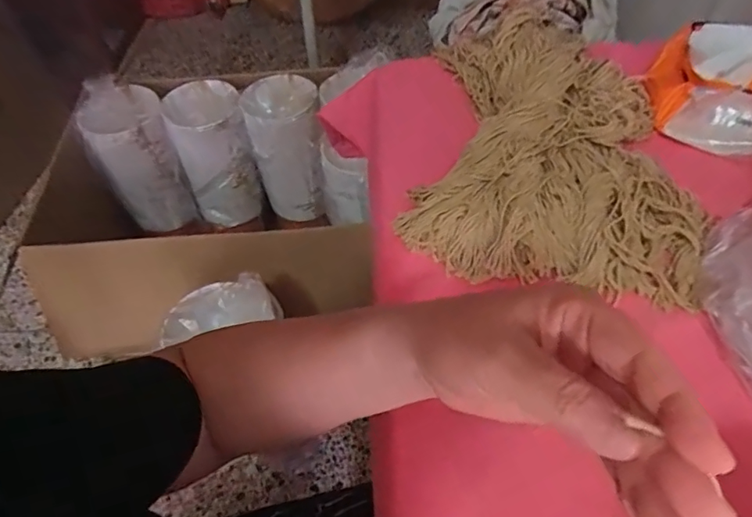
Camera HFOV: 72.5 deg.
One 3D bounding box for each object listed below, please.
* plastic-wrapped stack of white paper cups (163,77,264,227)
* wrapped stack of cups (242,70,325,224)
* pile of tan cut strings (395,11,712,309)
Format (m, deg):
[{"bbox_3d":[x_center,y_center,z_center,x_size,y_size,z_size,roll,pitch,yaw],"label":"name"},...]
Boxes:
[{"bbox_3d":[-0.364,-0.238,1.193,0.154,0.291,0.156,-14,53,-8],"label":"plastic-wrapped stack of white paper cups"},{"bbox_3d":[-0.199,-0.246,1.195,0.155,0.302,0.170,-13,53,-8],"label":"wrapped stack of cups"},{"bbox_3d":[0.168,-0.113,0.479,0.236,0.056,0.320,10,53,10],"label":"pile of tan cut strings"}]

